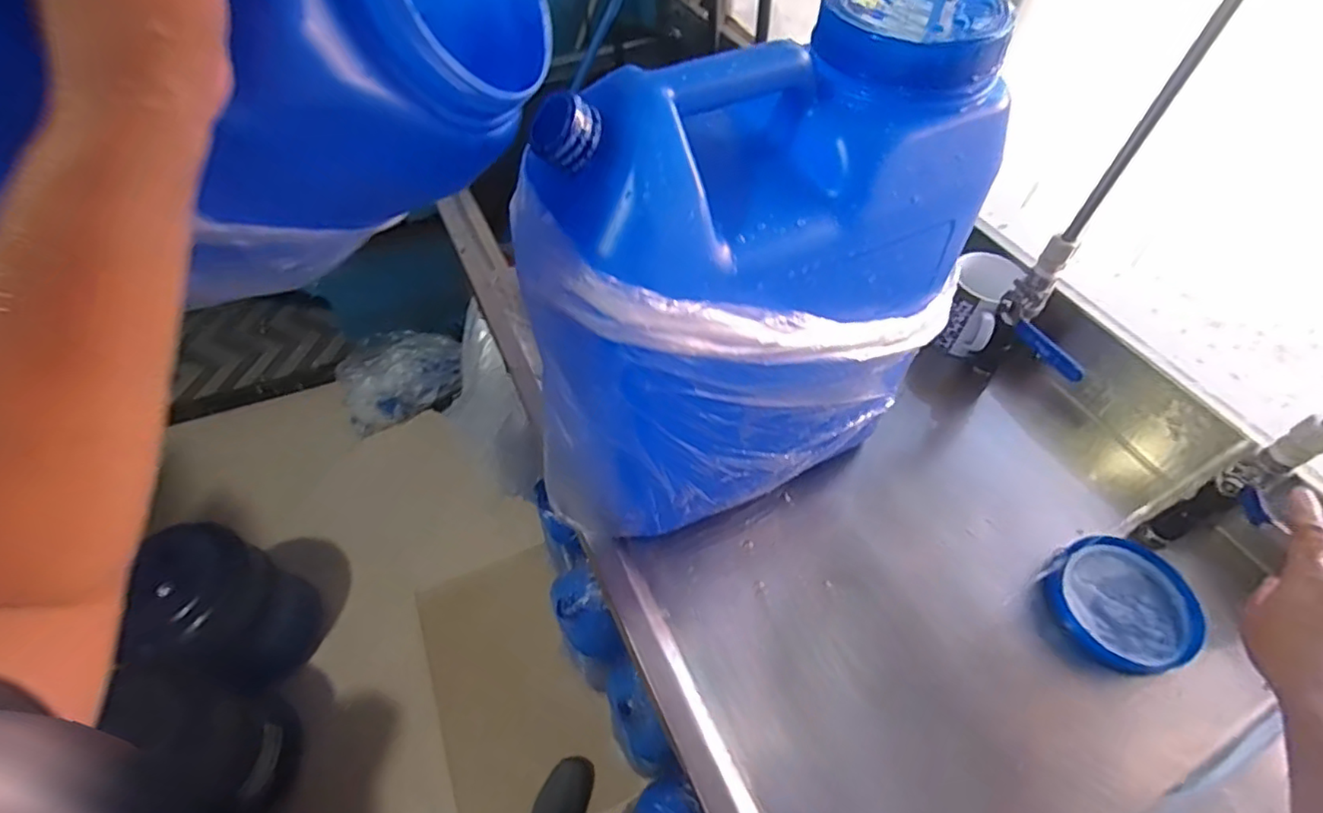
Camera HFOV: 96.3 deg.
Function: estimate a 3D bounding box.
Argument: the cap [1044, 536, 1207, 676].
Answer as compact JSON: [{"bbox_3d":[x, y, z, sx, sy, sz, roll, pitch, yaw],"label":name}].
[{"bbox_3d":[0.437,0.185,0.561,0.115,0.025,0.118,-11,55,-9],"label":"cap"}]

